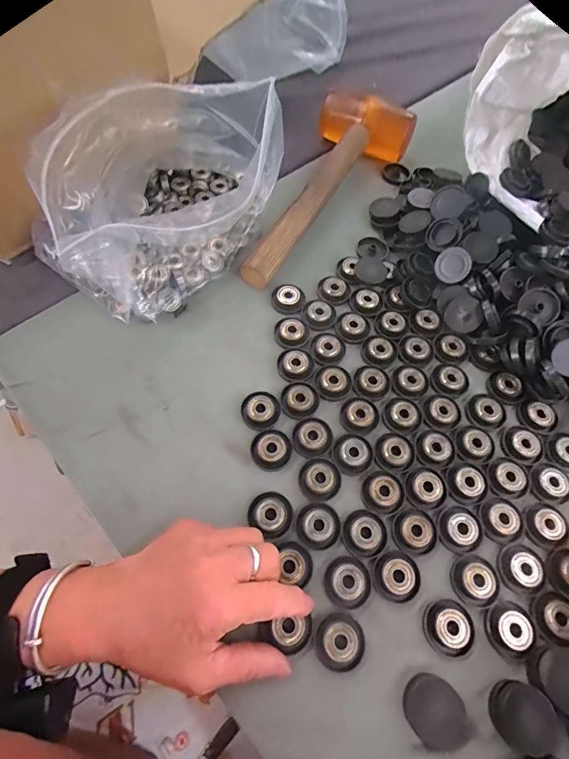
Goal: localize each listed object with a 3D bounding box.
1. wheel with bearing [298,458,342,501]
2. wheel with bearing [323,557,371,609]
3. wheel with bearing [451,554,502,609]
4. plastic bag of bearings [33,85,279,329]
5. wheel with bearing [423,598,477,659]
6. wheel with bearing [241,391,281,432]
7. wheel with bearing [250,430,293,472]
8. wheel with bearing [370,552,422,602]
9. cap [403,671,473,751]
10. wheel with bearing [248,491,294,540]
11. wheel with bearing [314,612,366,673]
[{"bbox_3d":[0.027,0.076,0.299,0.030,0.009,0.030,1,63,-3],"label":"wheel with bearing"},{"bbox_3d":[0.043,0.138,0.267,0.030,0.008,0.031,1,63,-3],"label":"wheel with bearing"},{"bbox_3d":[0.134,0.140,0.271,0.031,0.008,0.030,1,63,-3],"label":"wheel with bearing"},{"bbox_3d":[-0.104,-0.173,0.348,0.128,0.132,0.216,32,65,12],"label":"plastic bag of bearings"},{"bbox_3d":[0.110,0.164,0.260,0.032,0.010,0.032,1,63,-3],"label":"wheel with bearing"},{"bbox_3d":[-0.019,0.024,0.322,0.030,0.008,0.033,1,63,-3],"label":"wheel with bearing"},{"bbox_3d":[-0.010,0.055,0.308,0.030,0.009,0.031,1,63,-3],"label":"wheel with bearing"},{"bbox_3d":[0.078,0.136,0.271,0.032,0.010,0.030,1,63,-3],"label":"wheel with bearing"},{"bbox_3d":[0.091,0.200,0.235,0.031,0.013,0.036,-19,66,-13],"label":"cap"},{"bbox_3d":[-0.010,0.097,0.286,0.031,0.010,0.029,1,63,-3],"label":"wheel with bearing"},{"bbox_3d":[0.036,0.168,0.251,0.031,0.008,0.031,1,63,-3],"label":"wheel with bearing"}]

